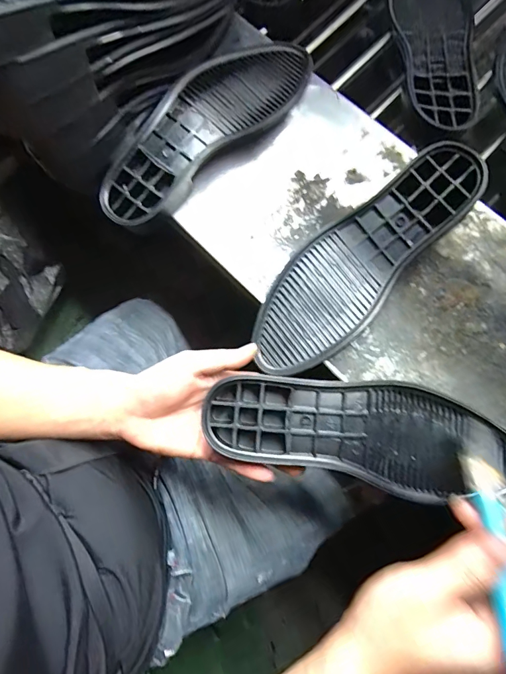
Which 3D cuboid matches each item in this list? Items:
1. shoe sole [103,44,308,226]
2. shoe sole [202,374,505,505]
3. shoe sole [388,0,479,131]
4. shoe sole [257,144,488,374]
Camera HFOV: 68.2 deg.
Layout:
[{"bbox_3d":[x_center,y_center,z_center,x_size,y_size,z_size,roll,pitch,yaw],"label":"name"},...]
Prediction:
[{"bbox_3d":[-0.048,-0.228,0.406,0.099,0.035,0.275,41,86,10],"label":"shoe sole"},{"bbox_3d":[0.098,0.087,0.338,0.271,0.035,0.093,9,77,0],"label":"shoe sole"},{"bbox_3d":[0.220,-0.361,0.444,0.087,0.018,0.274,-2,80,5],"label":"shoe sole"},{"bbox_3d":[0.108,-0.080,0.368,0.288,0.033,0.093,-45,79,-4],"label":"shoe sole"}]

